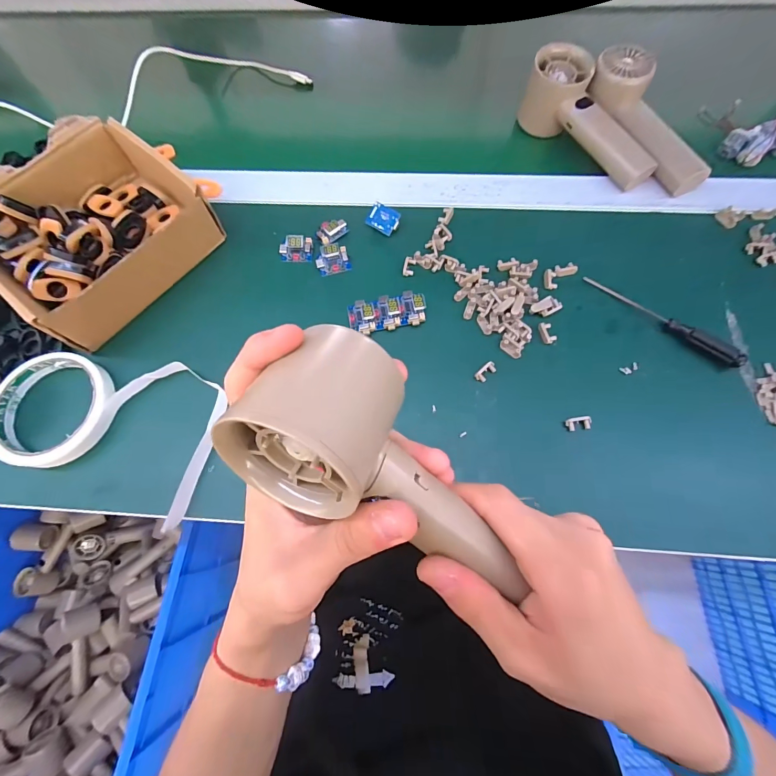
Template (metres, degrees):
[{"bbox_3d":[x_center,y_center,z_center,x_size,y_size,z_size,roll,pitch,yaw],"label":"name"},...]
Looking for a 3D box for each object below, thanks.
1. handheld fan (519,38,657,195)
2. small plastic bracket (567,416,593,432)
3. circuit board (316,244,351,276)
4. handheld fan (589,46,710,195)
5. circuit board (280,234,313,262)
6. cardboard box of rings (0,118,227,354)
[{"bbox_3d":[0.202,-0.265,0.364,0.052,0.050,0.157,-36,74,-11],"label":"handheld fan"},{"bbox_3d":[0.148,0.028,0.286,0.018,0.008,0.010,-6,70,-3],"label":"small plastic bracket"},{"bbox_3d":[-0.050,-0.118,0.336,0.029,0.014,0.023,-14,71,-4],"label":"circuit board"},{"bbox_3d":[0.254,-0.260,0.358,0.051,0.049,0.154,-31,73,-9],"label":"handheld fan"},{"bbox_3d":[-0.086,-0.130,0.341,0.030,0.016,0.020,-5,71,-1],"label":"circuit board"},{"bbox_3d":[-0.261,-0.141,0.328,0.149,0.054,0.167,38,76,13],"label":"cardboard box of rings"}]

